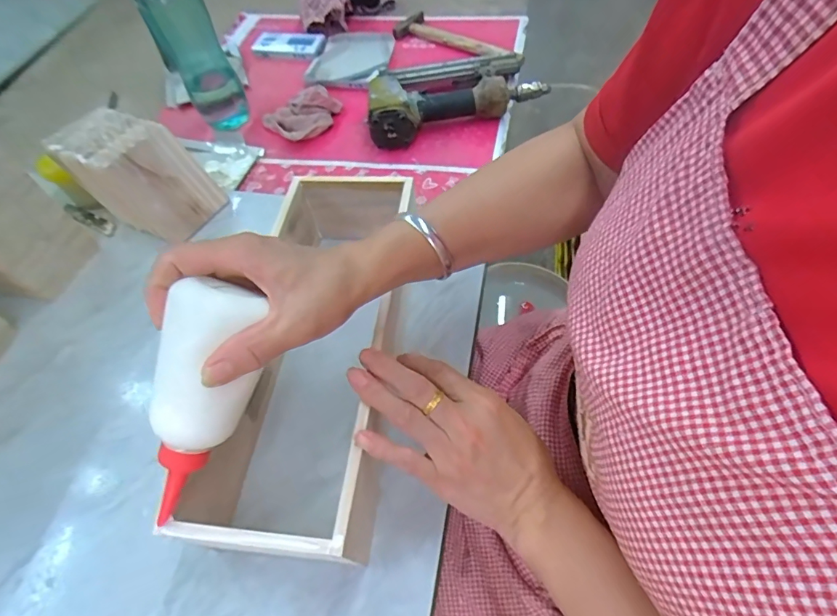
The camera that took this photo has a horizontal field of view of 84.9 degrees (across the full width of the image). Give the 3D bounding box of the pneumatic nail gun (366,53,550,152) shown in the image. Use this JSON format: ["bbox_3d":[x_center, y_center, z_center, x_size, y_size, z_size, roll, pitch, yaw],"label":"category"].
[{"bbox_3d":[0.044,-0.312,0.664,0.257,0.060,0.138,-15,56,-5],"label":"pneumatic nail gun"}]

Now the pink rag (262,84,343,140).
[{"bbox_3d":[-0.169,-0.296,0.689,0.109,0.038,0.080,-33,59,-16],"label":"pink rag"}]

